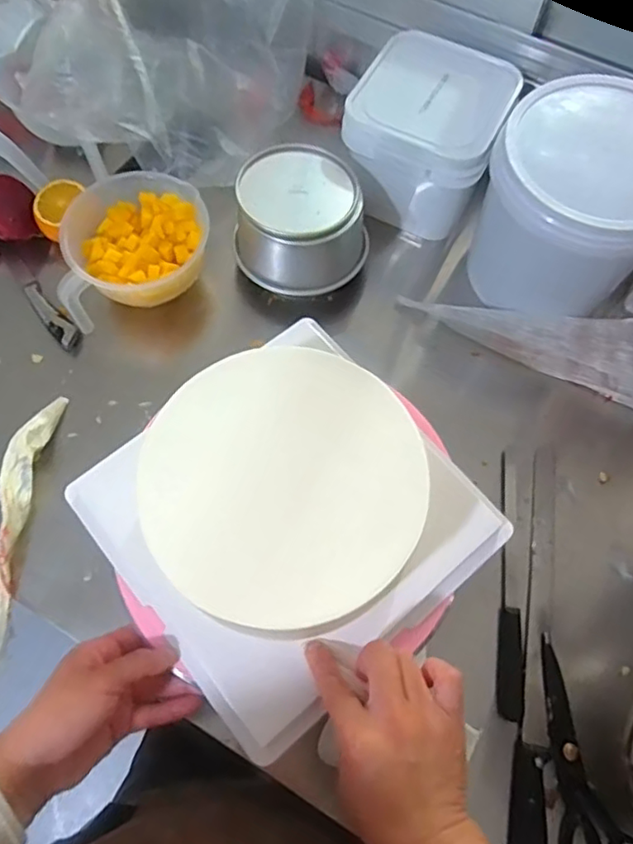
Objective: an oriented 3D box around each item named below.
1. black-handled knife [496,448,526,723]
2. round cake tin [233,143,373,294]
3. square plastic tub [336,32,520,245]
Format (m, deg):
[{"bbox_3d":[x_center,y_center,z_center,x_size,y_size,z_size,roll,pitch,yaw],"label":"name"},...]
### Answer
[{"bbox_3d":[0.198,0.150,0.612,0.025,0.009,0.268,8,67,2],"label":"black-handled knife"},{"bbox_3d":[-0.020,-0.233,0.697,0.146,0.083,0.145,0,67,-1],"label":"round cake tin"},{"bbox_3d":[0.133,-0.347,0.741,0.164,0.128,0.163,25,68,9],"label":"square plastic tub"}]

